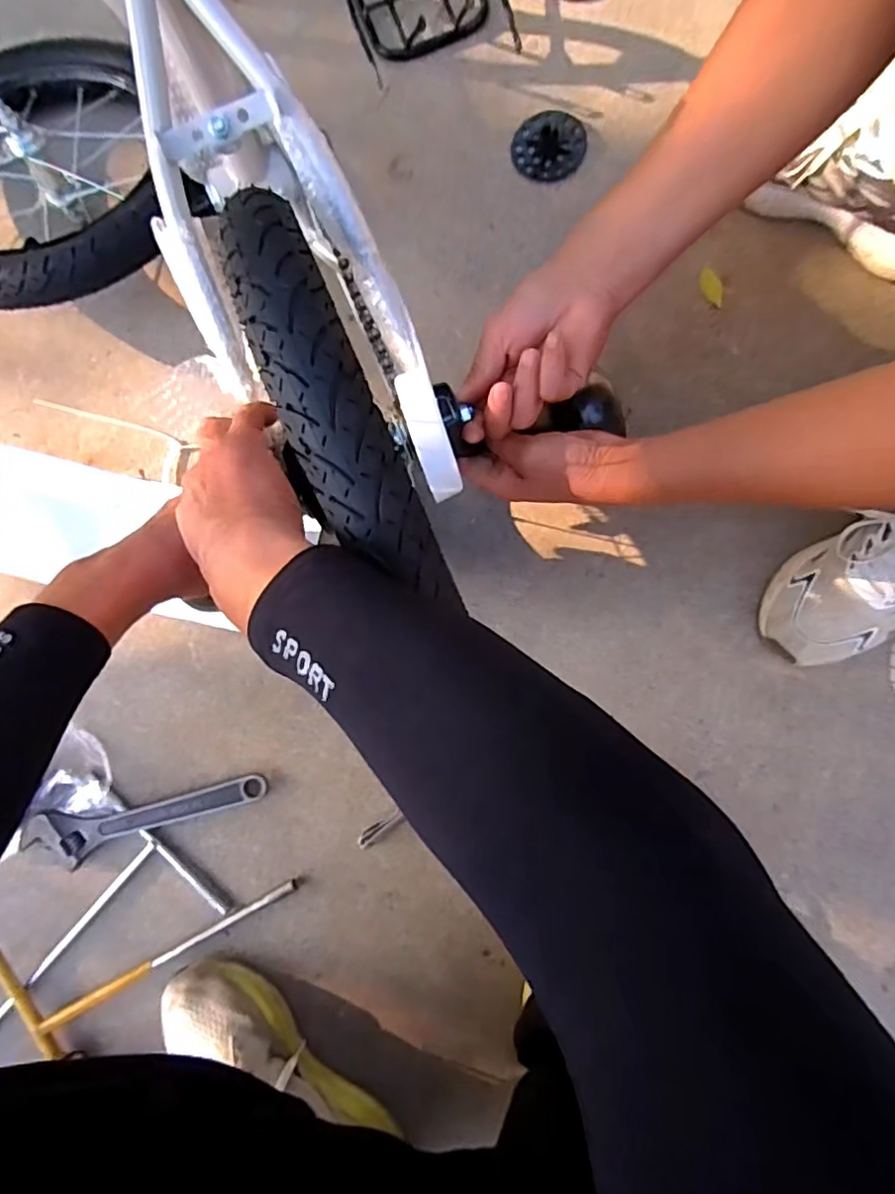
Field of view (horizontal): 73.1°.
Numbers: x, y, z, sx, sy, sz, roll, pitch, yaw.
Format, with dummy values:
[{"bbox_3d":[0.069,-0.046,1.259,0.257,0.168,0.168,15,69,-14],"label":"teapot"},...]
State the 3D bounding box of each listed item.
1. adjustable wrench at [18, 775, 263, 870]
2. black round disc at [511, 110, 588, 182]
[{"bbox_3d":[-0.291,0.219,0.588,0.233,0.026,0.051,-10,85,2],"label":"adjustable wrench"},{"bbox_3d":[0.106,-0.470,0.626,0.074,0.023,0.070,0,85,3],"label":"black round disc"}]

